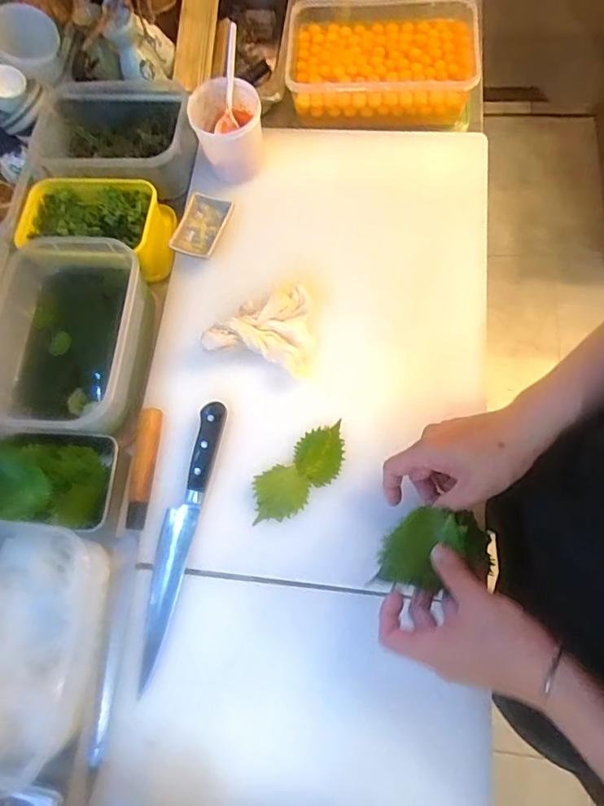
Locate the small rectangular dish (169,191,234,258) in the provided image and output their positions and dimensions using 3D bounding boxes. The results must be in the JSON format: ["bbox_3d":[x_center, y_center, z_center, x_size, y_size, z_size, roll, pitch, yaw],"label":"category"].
[{"bbox_3d":[-0.136,-0.243,0.702,0.069,0.021,0.093,18,75,10],"label":"small rectangular dish"}]

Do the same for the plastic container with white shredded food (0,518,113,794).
[{"bbox_3d":[-0.303,0.247,0.540,0.178,0.090,0.231,8,73,7],"label":"plastic container with white shredded food"}]

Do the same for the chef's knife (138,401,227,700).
[{"bbox_3d":[-0.139,0.146,0.575,0.038,0.027,0.303,11,74,8],"label":"chef's knife"}]

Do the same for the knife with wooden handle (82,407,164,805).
[{"bbox_3d":[-0.196,0.195,0.562,0.027,0.018,0.384,4,73,6],"label":"knife with wooden handle"}]

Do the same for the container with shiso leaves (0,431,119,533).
[{"bbox_3d":[-0.288,0.079,0.586,0.150,0.069,0.107,8,73,7],"label":"container with shiso leaves"}]

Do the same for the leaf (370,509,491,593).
[{"bbox_3d":[0.126,0.134,0.487,0.099,0.021,0.077,3,63,25],"label":"leaf"}]

